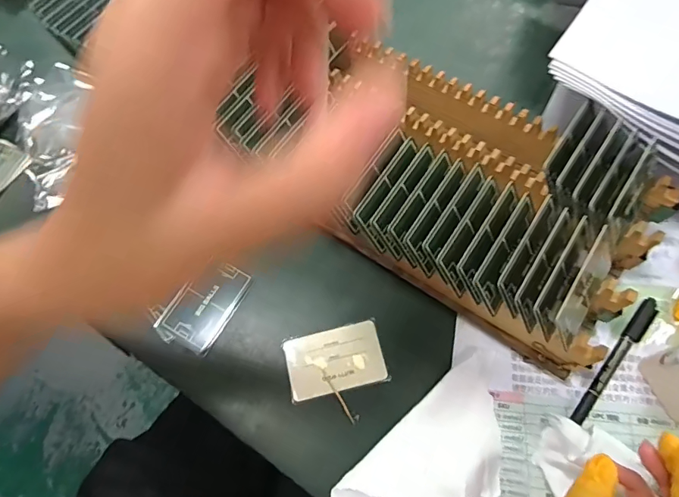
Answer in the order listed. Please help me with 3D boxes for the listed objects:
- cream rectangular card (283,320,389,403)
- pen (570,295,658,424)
[{"bbox_3d":[-0.004,0.101,0.394,0.085,0.006,0.054,-13,69,-3],"label":"cream rectangular card"},{"bbox_3d":[0.238,0.096,0.375,0.015,0.011,0.137,39,75,15],"label":"pen"}]

